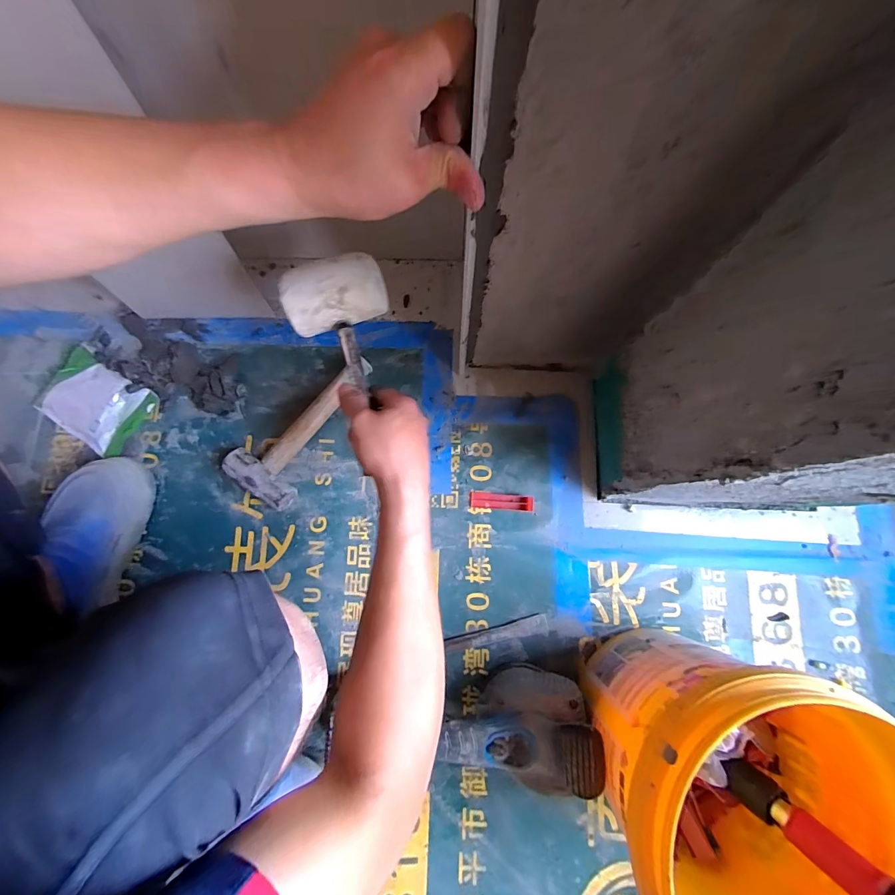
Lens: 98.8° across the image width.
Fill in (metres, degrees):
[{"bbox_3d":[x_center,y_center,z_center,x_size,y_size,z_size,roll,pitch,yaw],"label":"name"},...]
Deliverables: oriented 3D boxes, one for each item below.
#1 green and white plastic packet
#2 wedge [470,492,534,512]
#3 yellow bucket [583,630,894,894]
[{"bbox_3d":[-0.519,-0.066,0.567,0.158,0.020,0.108,31,81,6],"label":"green and white plastic packet"},{"bbox_3d":[0.077,0.078,0.545,0.088,0.013,0.023,4,79,1],"label":"wedge"},{"bbox_3d":[0.272,0.320,0.367,0.240,0.209,0.234,0,79,0],"label":"yellow bucket"}]

